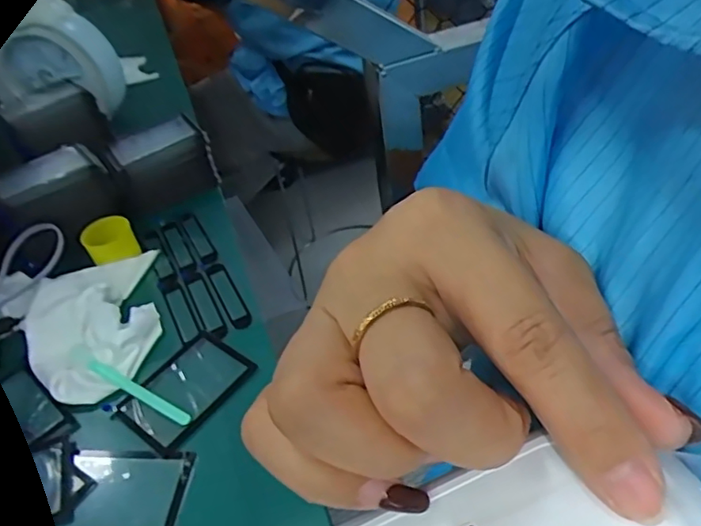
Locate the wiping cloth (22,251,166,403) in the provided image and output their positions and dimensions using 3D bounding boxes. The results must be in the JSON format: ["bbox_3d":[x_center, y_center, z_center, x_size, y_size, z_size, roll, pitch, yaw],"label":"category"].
[{"bbox_3d":[-0.192,0.041,0.440,0.092,0.020,0.130,-18,45,-11],"label":"wiping cloth"}]

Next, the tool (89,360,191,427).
[{"bbox_3d":[-0.145,0.085,0.401,0.097,0.004,0.009,20,50,27],"label":"tool"}]

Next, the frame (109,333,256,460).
[{"bbox_3d":[-0.111,0.084,0.400,0.059,0.007,0.080,27,54,31],"label":"frame"}]

